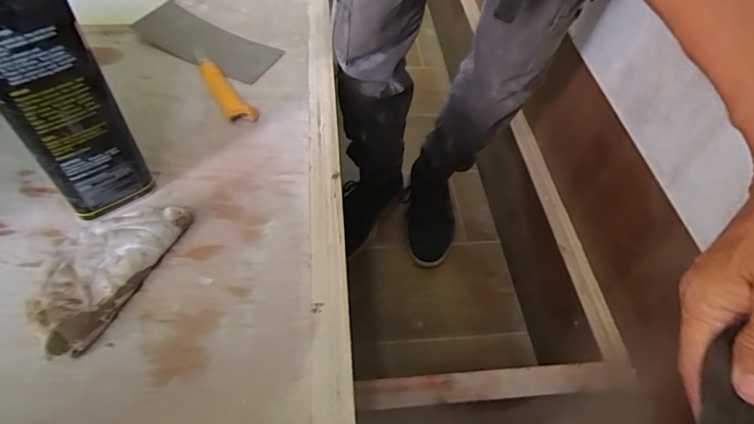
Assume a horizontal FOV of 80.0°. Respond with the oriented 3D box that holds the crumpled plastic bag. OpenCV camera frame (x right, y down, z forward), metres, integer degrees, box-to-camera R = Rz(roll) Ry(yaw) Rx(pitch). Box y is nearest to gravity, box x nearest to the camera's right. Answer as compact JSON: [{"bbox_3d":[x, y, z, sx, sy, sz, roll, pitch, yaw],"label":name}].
[{"bbox_3d":[-0.280,0.054,0.452,0.095,0.027,0.166,20,54,11],"label":"crumpled plastic bag"}]

